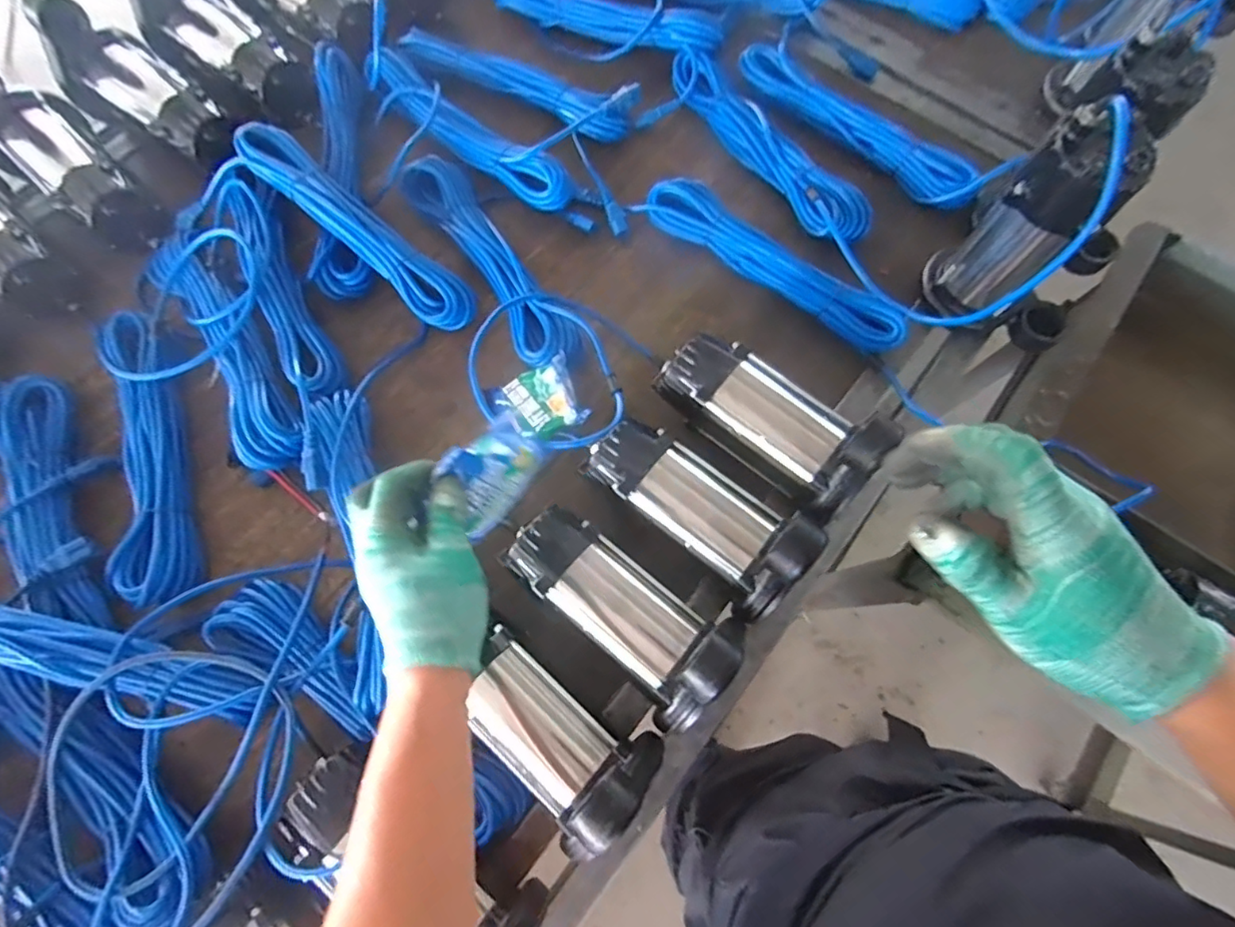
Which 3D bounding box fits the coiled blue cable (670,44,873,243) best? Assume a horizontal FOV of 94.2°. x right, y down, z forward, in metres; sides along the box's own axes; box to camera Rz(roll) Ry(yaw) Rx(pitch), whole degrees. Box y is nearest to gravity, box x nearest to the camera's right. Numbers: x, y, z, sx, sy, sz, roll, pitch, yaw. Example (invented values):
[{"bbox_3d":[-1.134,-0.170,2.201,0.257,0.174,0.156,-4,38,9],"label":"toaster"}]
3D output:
[{"bbox_3d":[0.200,-0.427,0.782,0.084,0.045,0.363,-34,76,-10],"label":"coiled blue cable"}]

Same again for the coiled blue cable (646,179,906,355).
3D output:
[{"bbox_3d":[0.197,-0.255,0.724,0.367,0.041,0.069,36,76,11],"label":"coiled blue cable"}]

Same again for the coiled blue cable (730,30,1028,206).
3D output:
[{"bbox_3d":[0.332,-0.463,0.798,0.379,0.061,0.068,38,77,11],"label":"coiled blue cable"}]

